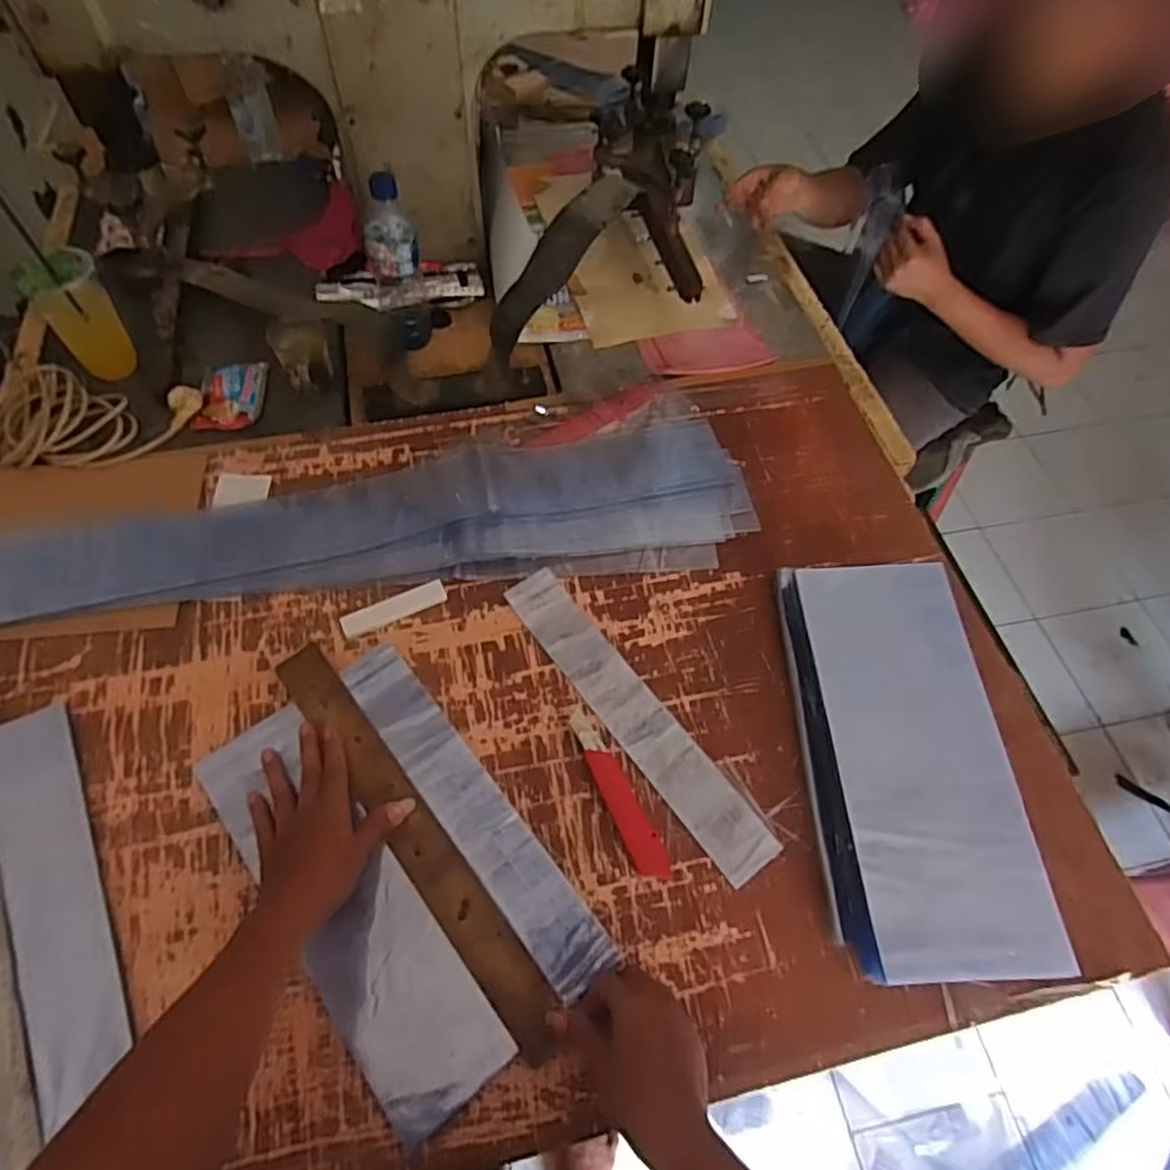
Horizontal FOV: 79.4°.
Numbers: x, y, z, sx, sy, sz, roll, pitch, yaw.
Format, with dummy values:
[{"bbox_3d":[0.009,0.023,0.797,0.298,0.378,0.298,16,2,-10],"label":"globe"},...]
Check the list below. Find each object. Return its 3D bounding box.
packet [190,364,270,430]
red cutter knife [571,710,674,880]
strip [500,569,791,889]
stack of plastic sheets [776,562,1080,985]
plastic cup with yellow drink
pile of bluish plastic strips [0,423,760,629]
[{"bbox_3d":[-0.465,-0.250,0.928,0.082,0.016,0.110,-4,60,-4],"label":"packet"},{"bbox_3d":[0.033,0.196,0.667,0.032,0.016,0.164,-20,62,-14],"label":"red cutter knife"},{"bbox_3d":[0.047,0.129,0.721,0.061,0.007,0.373,-33,66,-17],"label":"strip"},{"bbox_3d":[0.299,0.155,0.666,0.161,0.090,0.382,-1,60,-3],"label":"stack of plastic sheets"},{"bbox_3d":[-0.633,-0.342,0.893,0.077,0.164,0.074,1,59,-2],"label":"plastic cup with yellow drink"},{"bbox_3d":[-0.258,-0.067,0.810,0.911,0.031,0.192,-8,60,-7],"label":"pile of bluish plastic strips"}]

